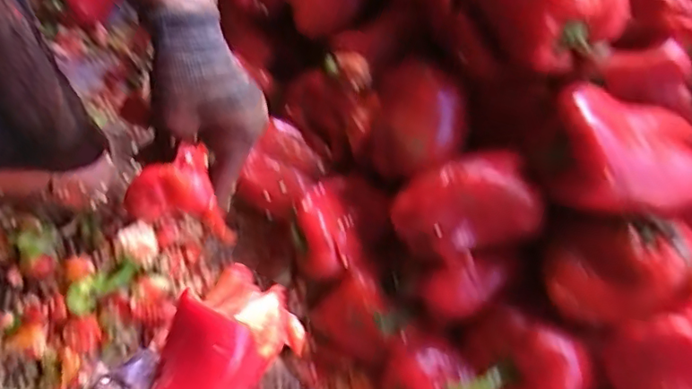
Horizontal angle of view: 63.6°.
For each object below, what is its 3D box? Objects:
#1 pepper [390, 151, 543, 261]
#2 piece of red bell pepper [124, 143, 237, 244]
[{"bbox_3d":[0.092,0.004,0.431,0.108,0.050,0.073,-10,70,-6],"label":"pepper"},{"bbox_3d":[-0.102,-0.002,0.352,0.069,0.031,0.043,13,70,3],"label":"piece of red bell pepper"}]

